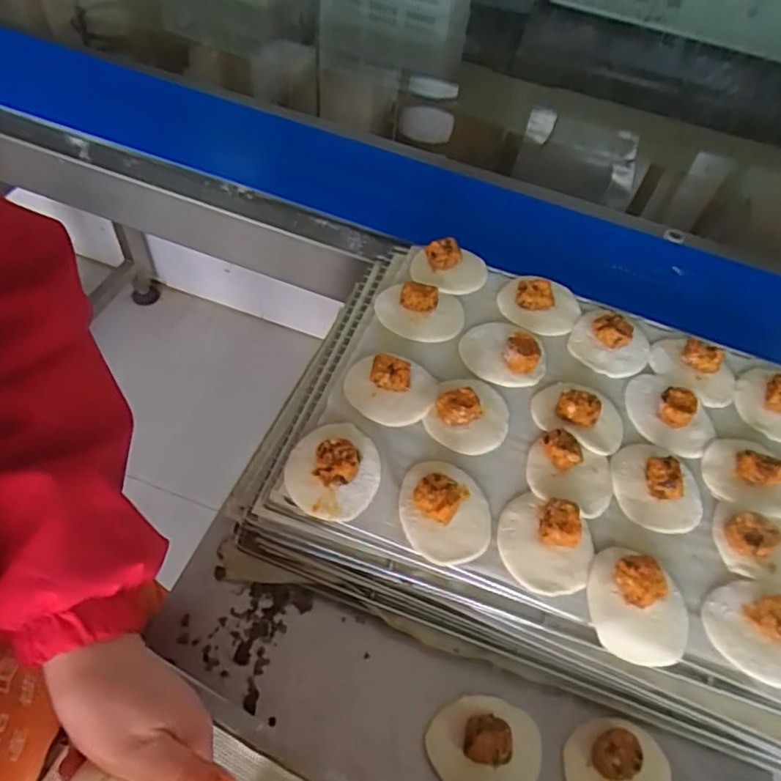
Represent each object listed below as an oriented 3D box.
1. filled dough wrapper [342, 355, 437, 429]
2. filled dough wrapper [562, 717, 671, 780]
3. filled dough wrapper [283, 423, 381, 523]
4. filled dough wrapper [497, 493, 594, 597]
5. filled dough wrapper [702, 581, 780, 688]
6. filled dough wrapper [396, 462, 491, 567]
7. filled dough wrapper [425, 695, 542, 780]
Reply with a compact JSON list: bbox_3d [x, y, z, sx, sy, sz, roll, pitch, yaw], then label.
[{"bbox_3d":[0.003,-0.009,0.620,0.099,0.041,0.084,2,52,-7],"label":"filled dough wrapper"},{"bbox_3d":[0.211,0.344,0.530,0.095,0.041,0.087,3,55,-4],"label":"filled dough wrapper"},{"bbox_3d":[-0.055,0.072,0.566,0.089,0.043,0.096,3,55,-4],"label":"filled dough wrapper"},{"bbox_3d":[0.143,0.138,0.536,0.088,0.033,0.079,29,57,14],"label":"filled dough wrapper"},{"bbox_3d":[0.339,0.206,0.510,0.108,0.038,0.092,-7,54,-14],"label":"filled dough wrapper"},{"bbox_3d":[0.054,0.106,0.550,0.090,0.035,0.101,12,51,0],"label":"filled dough wrapper"},{"bbox_3d":[0.087,0.320,0.529,0.104,0.036,0.083,11,55,1],"label":"filled dough wrapper"}]

